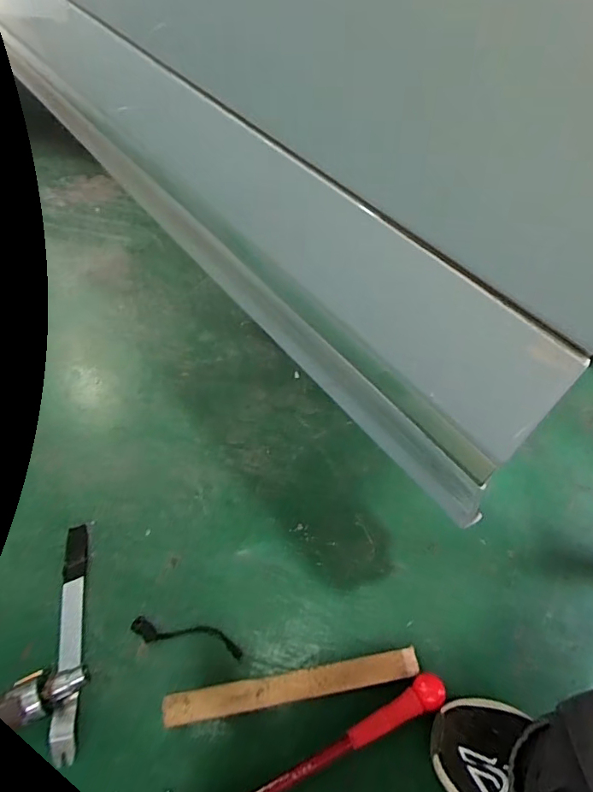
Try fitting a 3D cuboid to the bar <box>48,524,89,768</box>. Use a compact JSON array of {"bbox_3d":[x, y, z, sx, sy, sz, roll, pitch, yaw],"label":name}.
[{"bbox_3d":[-0.255,0.266,0.555,0.027,0.025,0.241,-6,59,-8],"label":"bar"}]

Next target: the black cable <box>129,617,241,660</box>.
[{"bbox_3d":[-0.126,0.279,0.571,0.128,0.018,0.026,10,59,2],"label":"black cable"}]

